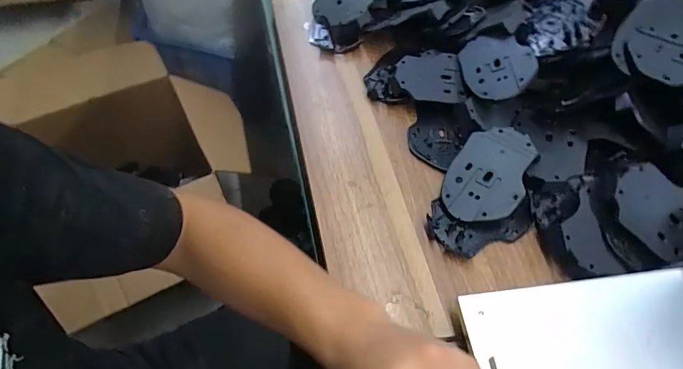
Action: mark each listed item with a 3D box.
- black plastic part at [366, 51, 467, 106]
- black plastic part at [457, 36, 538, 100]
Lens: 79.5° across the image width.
[{"bbox_3d":[0.087,-0.125,0.495,0.108,0.030,0.079,-2,56,-1],"label":"black plastic part"},{"bbox_3d":[0.175,-0.138,0.467,0.073,0.009,0.097,-22,50,24],"label":"black plastic part"}]

